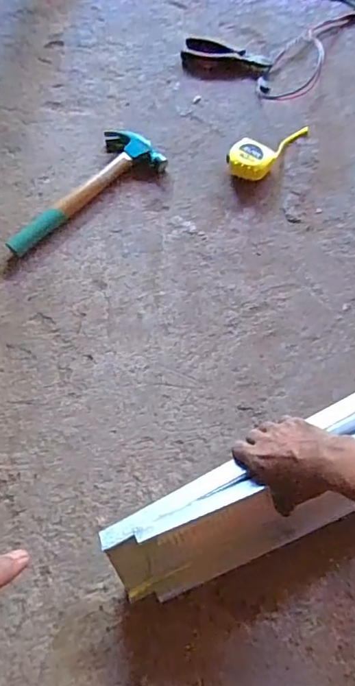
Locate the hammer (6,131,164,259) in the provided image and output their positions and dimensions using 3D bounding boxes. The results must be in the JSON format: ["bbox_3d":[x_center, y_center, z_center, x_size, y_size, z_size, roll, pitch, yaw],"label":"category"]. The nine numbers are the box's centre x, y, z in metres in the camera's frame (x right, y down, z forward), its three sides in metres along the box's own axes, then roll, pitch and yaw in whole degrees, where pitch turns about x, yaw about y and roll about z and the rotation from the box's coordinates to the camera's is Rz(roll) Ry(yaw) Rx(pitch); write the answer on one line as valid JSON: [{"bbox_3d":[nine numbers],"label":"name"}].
[{"bbox_3d":[-0.157,-0.245,0.791,0.271,0.026,0.104,-34,75,-11],"label":"hammer"}]

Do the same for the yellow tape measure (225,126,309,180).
[{"bbox_3d":[0.138,-0.315,0.814,0.072,0.031,0.145,36,74,11],"label":"yellow tape measure"}]

